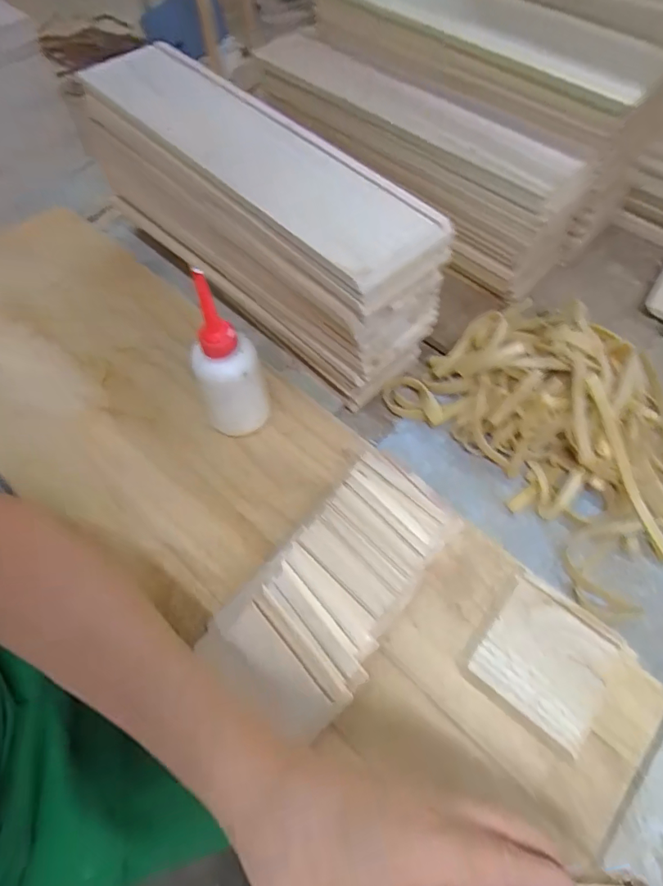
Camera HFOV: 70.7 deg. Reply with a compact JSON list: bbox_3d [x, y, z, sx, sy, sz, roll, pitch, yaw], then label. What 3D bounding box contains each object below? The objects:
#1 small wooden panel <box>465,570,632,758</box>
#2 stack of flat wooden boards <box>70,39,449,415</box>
[{"bbox_3d":[0.165,0.162,0.353,0.090,0.010,0.092,37,69,18],"label":"small wooden panel"},{"bbox_3d":[-0.081,-0.212,0.457,0.102,0.173,0.398,-42,69,-18],"label":"stack of flat wooden boards"}]

